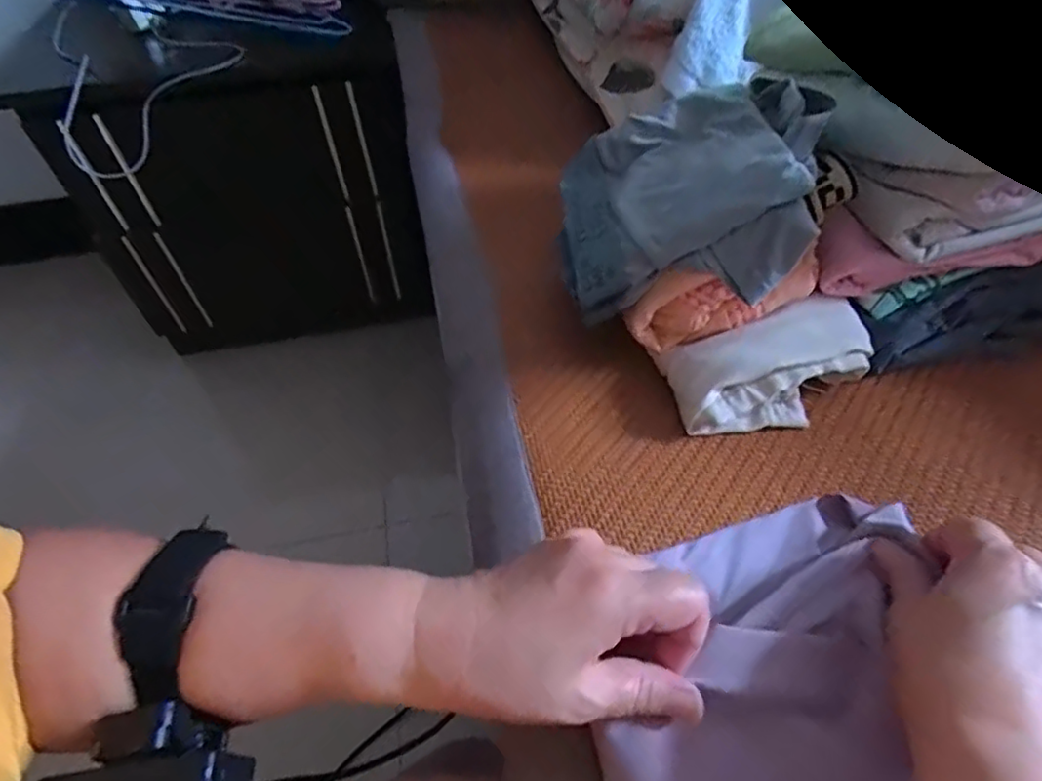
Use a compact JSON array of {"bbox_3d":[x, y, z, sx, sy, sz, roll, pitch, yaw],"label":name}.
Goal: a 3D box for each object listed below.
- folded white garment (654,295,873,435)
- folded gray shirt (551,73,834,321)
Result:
[{"bbox_3d":[0.160,-0.016,0.393,0.126,0.047,0.068,-13,50,-8],"label":"folded white garment"},{"bbox_3d":[0.099,-0.125,0.390,0.156,0.098,0.139,12,51,12],"label":"folded gray shirt"}]

